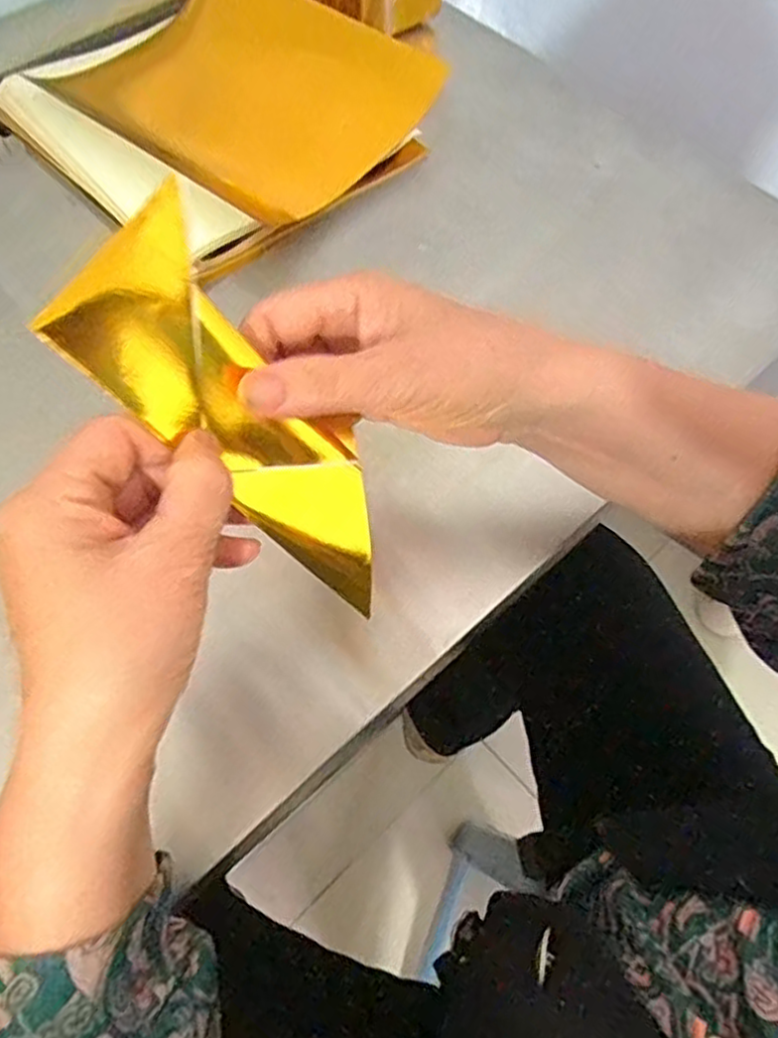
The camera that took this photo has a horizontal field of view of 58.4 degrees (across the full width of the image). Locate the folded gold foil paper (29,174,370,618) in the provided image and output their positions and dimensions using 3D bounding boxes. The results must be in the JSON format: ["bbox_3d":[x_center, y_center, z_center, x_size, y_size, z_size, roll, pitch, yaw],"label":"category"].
[{"bbox_3d":[-0.050,-0.039,0.275,0.062,0.160,0.010,-49,28,-7],"label":"folded gold foil paper"}]

